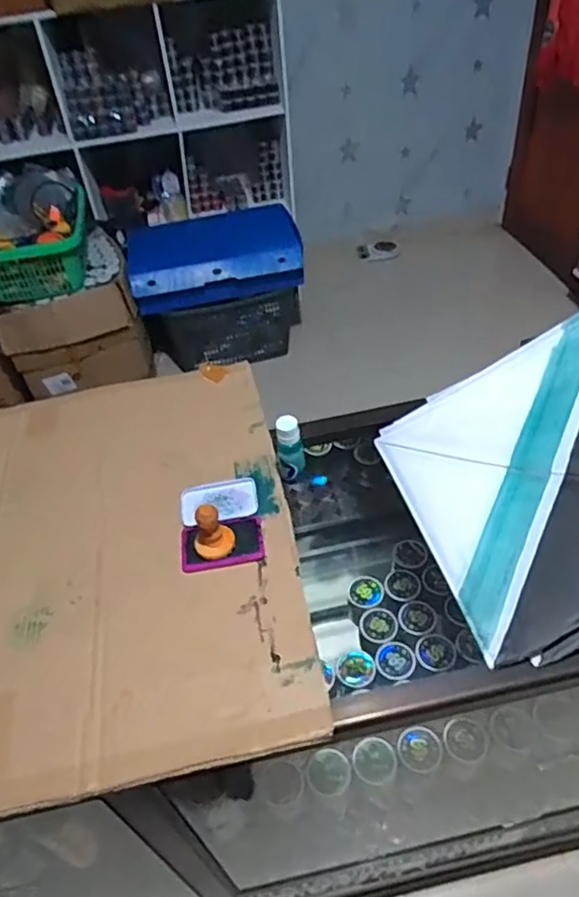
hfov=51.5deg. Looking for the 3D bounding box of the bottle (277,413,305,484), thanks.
[{"bbox_3d":[0.000,0.000,0.778,0.034,0.090,0.035,-8,45,-1],"label":"bottle"}]

